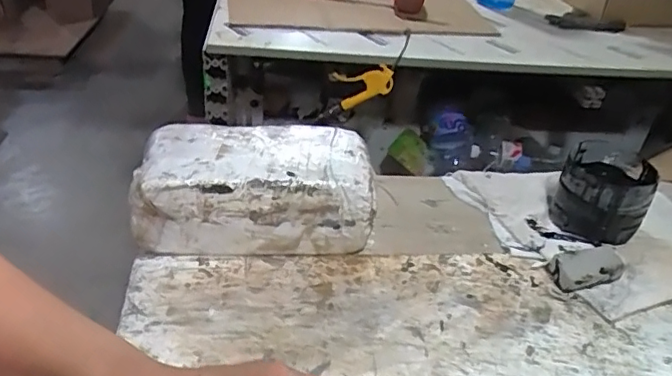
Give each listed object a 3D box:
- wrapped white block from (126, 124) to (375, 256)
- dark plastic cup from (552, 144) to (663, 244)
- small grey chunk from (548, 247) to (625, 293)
[{"bbox_3d":[-0.088,0.001,0.626,0.243,0.101,0.119,1,36,-7],"label":"wrapped white block"},{"bbox_3d":[0.321,0.006,0.679,0.098,0.095,0.093,4,35,-3],"label":"dark plastic cup"},{"bbox_3d":[0.270,0.089,0.608,0.064,0.034,0.041,-1,36,-10],"label":"small grey chunk"}]

